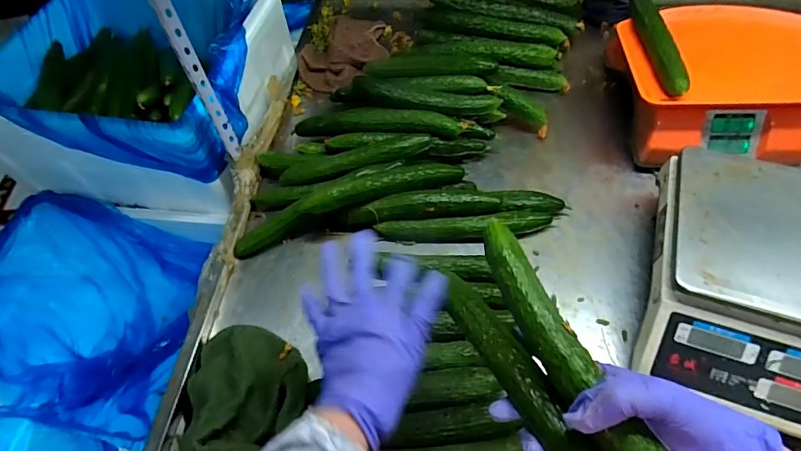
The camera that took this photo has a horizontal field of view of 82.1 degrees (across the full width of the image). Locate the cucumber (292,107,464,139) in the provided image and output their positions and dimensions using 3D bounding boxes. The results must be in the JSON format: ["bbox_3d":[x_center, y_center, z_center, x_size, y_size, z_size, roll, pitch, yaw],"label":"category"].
[{"bbox_3d":[-0.037,-0.161,0.731,0.274,0.050,0.037,5,55,8],"label":"cucumber"}]

